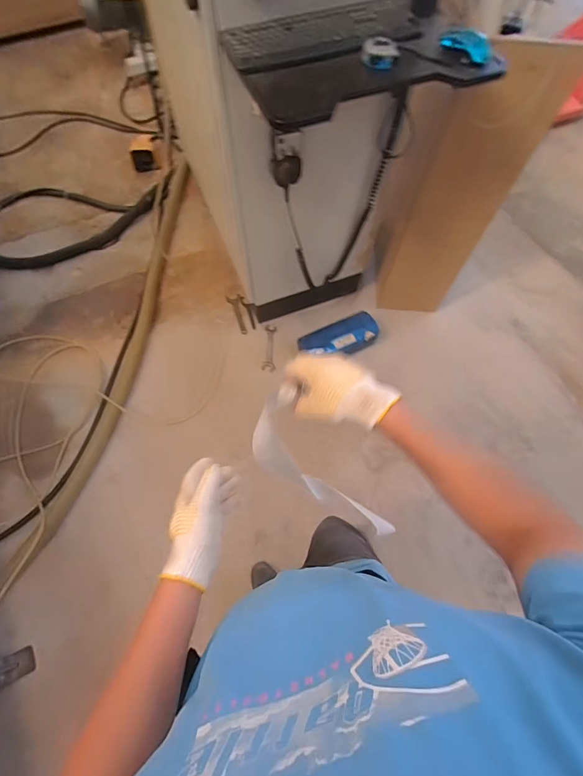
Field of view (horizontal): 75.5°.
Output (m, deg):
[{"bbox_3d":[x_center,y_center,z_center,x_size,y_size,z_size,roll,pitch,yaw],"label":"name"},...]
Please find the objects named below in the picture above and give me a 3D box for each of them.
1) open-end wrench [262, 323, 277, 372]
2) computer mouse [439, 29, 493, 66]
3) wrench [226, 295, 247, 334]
[{"bbox_3d":[-0.105,-0.201,1.824,0.062,0.018,0.273,2,68,-1],"label":"open-end wrench"},{"bbox_3d":[0.377,-0.737,0.808,0.111,0.038,0.051,17,66,8],"label":"computer mouse"},{"bbox_3d":[-0.266,-0.374,1.924,0.071,0.015,0.234,-17,69,-9],"label":"wrench"}]

